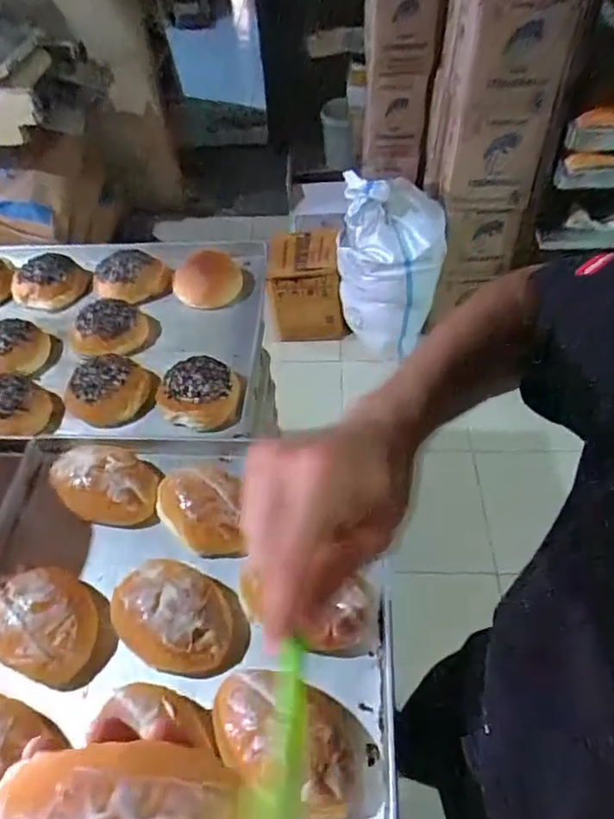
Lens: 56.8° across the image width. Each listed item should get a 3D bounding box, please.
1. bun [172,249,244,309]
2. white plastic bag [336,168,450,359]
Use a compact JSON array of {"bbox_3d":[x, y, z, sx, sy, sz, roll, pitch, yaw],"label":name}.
[{"bbox_3d":[-0.165,-0.215,0.949,0.117,0.096,0.048,-22,28,-14],"label":"bun"},{"bbox_3d":[0.266,-0.471,1.834,0.316,0.556,0.282,-1,50,5],"label":"white plastic bag"}]

